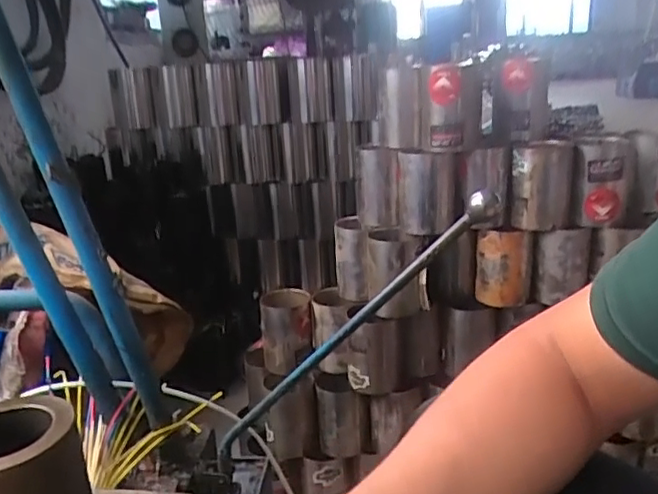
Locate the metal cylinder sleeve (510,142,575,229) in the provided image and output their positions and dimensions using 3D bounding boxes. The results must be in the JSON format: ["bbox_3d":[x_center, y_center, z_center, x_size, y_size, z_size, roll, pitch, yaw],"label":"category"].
[{"bbox_3d":[0.348,-0.101,0.982,0.091,0.131,0.090,3,19,20],"label":"metal cylinder sleeve"}]

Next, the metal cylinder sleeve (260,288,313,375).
[{"bbox_3d":[-0.077,0.155,1.104,0.091,0.133,0.079,-6,18,-9],"label":"metal cylinder sleeve"}]

